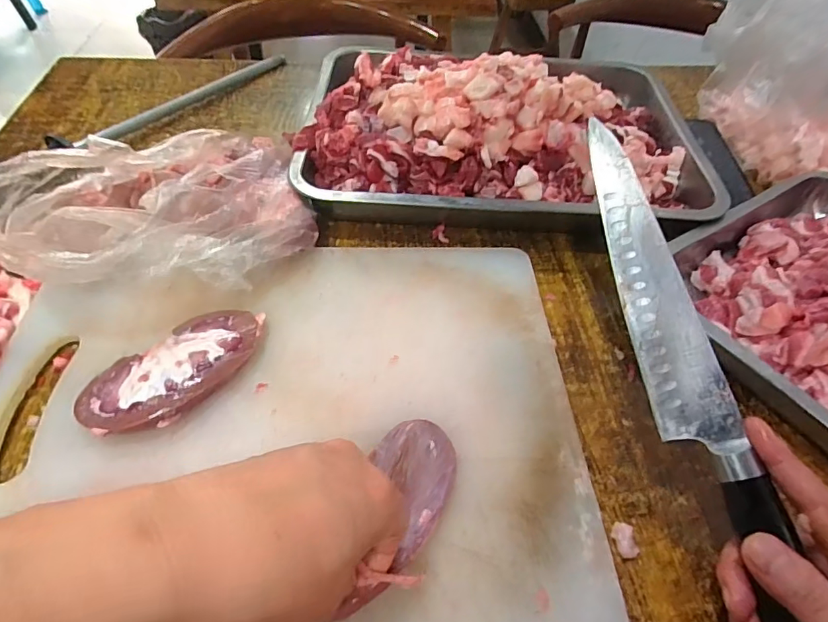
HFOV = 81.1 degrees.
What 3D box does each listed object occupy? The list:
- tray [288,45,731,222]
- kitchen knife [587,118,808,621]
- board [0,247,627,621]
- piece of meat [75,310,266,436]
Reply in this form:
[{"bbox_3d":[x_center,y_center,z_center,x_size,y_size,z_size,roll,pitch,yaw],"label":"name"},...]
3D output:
[{"bbox_3d":[0.084,-0.206,0.489,0.389,0.082,0.296,0,52,-3],"label":"tray"},{"bbox_3d":[0.153,0.039,0.274,0.033,0.024,0.325,-11,74,-8],"label":"kitchen knife"},{"bbox_3d":[-0.086,0.060,0.321,0.380,0.022,0.283,1,50,-5],"label":"board"},{"bbox_3d":[-0.157,0.039,0.328,0.119,0.021,0.065,-36,61,-27],"label":"piece of meat"}]

